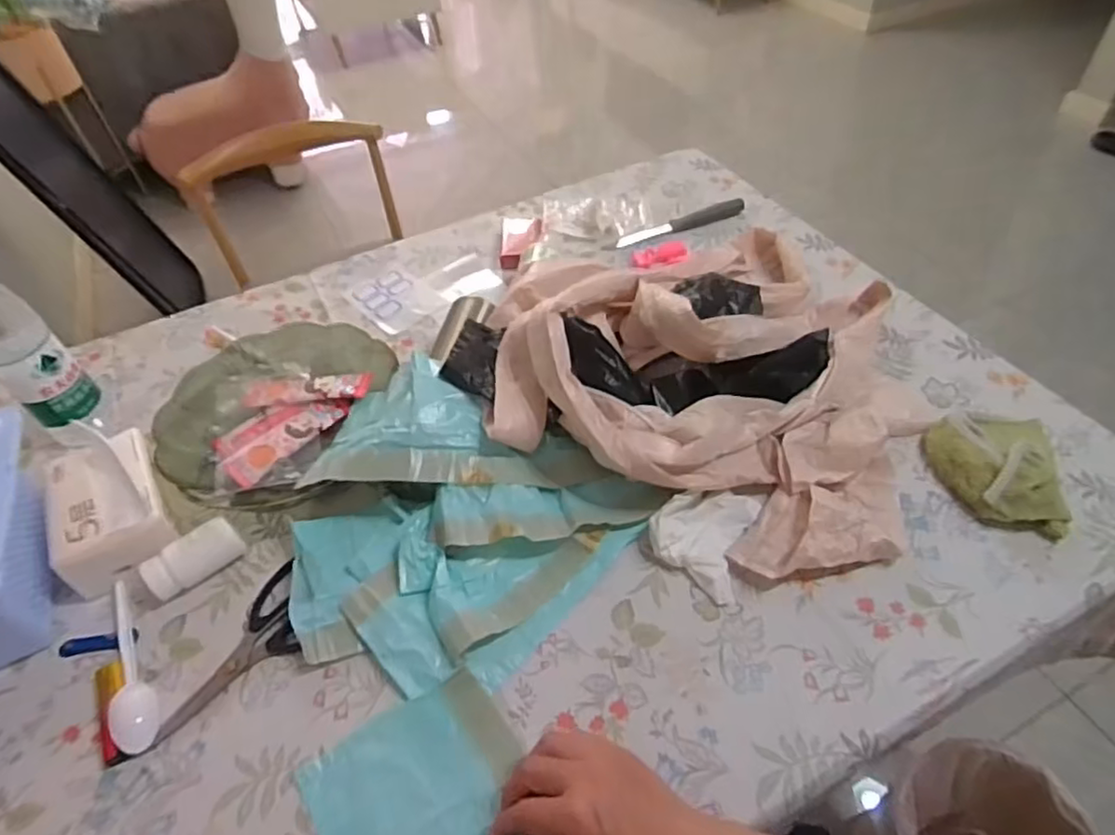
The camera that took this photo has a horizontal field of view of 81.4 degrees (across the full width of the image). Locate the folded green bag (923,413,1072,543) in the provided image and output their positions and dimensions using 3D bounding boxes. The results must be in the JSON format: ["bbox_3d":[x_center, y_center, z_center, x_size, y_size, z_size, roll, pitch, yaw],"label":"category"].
[{"bbox_3d":[0.409,0.038,0.602,0.113,0.044,0.125,14,51,16],"label":"folded green bag"}]

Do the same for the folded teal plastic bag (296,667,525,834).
[{"bbox_3d":[-0.096,0.261,0.458,0.142,0.020,0.129,-28,52,-19],"label":"folded teal plastic bag"}]

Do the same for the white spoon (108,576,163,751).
[{"bbox_3d":[-0.351,0.199,0.532,0.029,0.017,0.156,-25,51,-17],"label":"white spoon"}]

